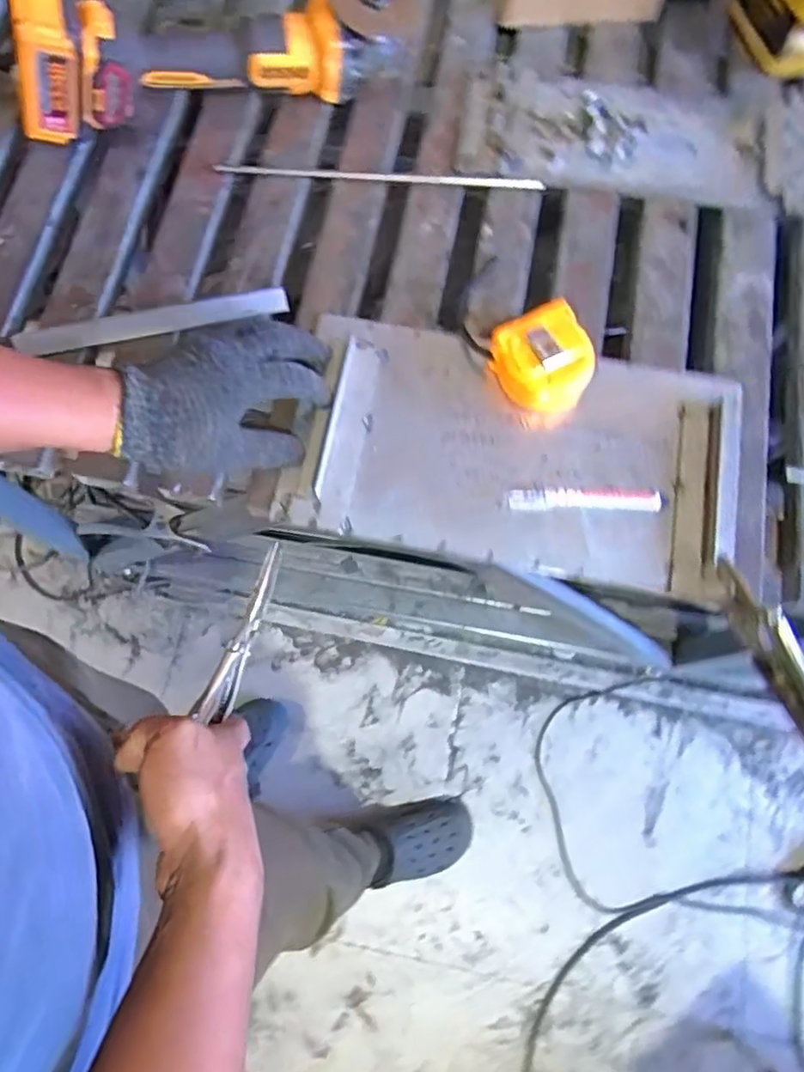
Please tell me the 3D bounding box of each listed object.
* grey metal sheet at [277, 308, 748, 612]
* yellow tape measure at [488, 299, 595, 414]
[{"bbox_3d":[0.095,-0.070,0.550,0.361,0.017,0.194,11,74,4],"label":"grey metal sheet"},{"bbox_3d":[0.121,-0.148,0.553,0.070,0.045,0.077,-32,76,-9],"label":"yellow tape measure"}]

